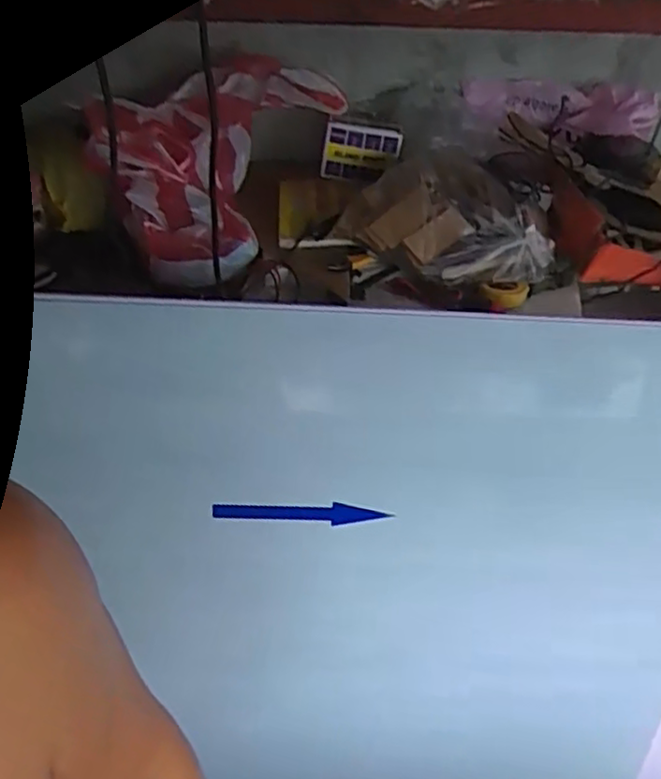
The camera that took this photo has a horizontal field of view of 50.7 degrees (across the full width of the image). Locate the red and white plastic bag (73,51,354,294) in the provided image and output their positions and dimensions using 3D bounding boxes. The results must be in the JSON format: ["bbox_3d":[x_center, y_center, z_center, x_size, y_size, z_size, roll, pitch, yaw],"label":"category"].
[{"bbox_3d":[-0.162,-0.313,0.931,0.228,0.185,0.323,19,41,18],"label":"red and white plastic bag"}]

